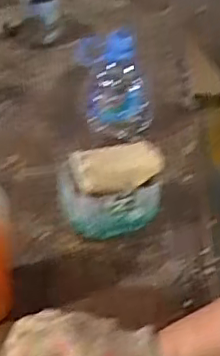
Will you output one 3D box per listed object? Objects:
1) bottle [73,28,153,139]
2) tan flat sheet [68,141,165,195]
[{"bbox_3d":[0.007,-0.122,0.808,0.103,0.136,0.070,2,38,-3],"label":"bottle"},{"bbox_3d":[0.009,-0.013,0.651,0.098,0.024,0.049,-8,40,-15],"label":"tan flat sheet"}]

